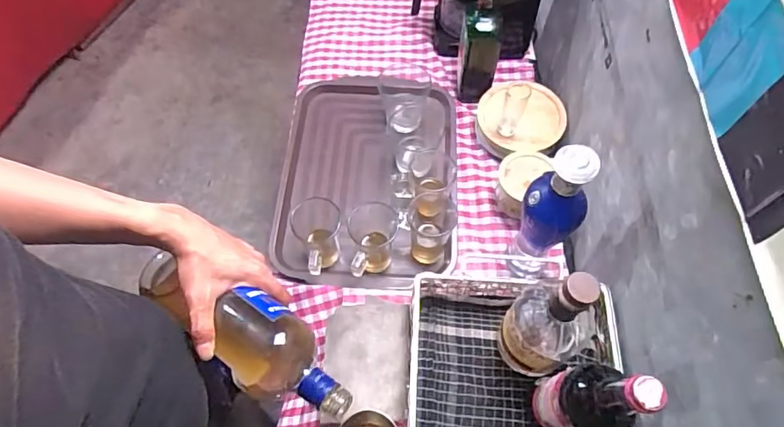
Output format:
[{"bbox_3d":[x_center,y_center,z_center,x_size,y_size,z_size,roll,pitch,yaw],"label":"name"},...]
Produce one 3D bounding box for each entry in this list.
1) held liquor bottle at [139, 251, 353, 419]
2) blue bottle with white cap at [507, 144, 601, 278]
[{"bbox_3d":[-0.158,0.132,0.517,0.272,0.084,0.085,25,64,20],"label":"held liquor bottle"},{"bbox_3d":[0.205,0.004,0.642,0.063,0.232,0.074,-38,68,-19],"label":"blue bottle with white cap"}]

